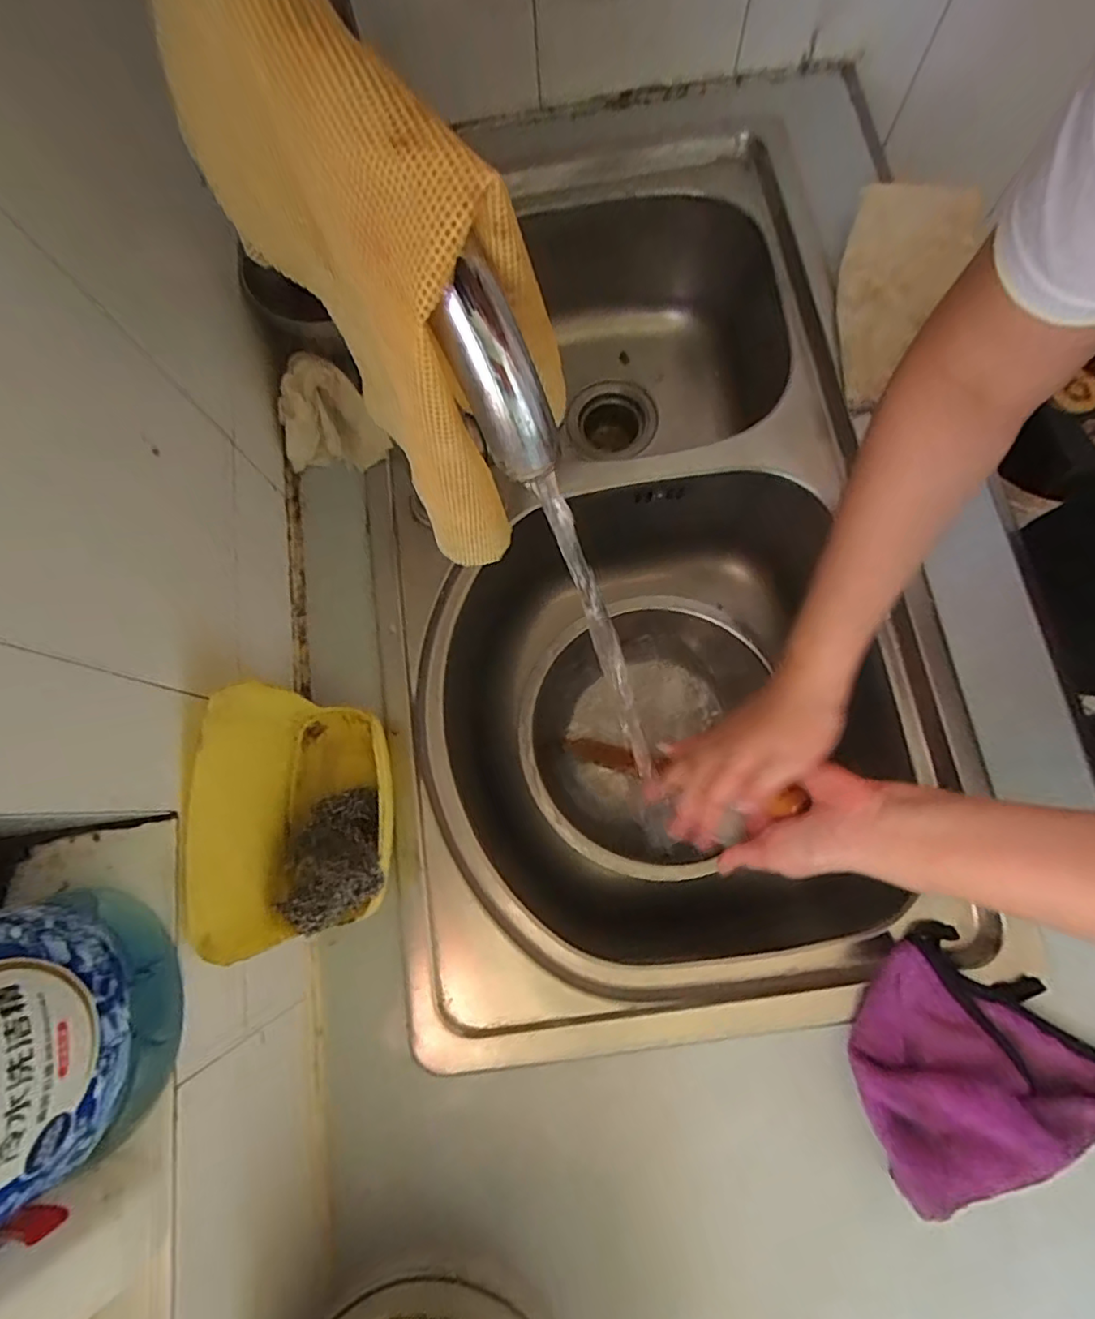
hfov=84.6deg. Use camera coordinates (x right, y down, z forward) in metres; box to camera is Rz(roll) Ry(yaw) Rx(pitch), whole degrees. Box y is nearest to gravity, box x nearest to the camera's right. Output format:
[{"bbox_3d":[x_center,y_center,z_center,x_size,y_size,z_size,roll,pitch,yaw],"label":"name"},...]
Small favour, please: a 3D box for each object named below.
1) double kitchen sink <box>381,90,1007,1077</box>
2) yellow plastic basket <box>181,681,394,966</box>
[{"bbox_3d":[0.079,-0.133,0.615,0.432,0.191,0.881,-5,76,2],"label":"double kitchen sink"},{"bbox_3d":[-0.155,0.099,0.395,0.084,0.147,0.142,-7,76,2],"label":"yellow plastic basket"}]

